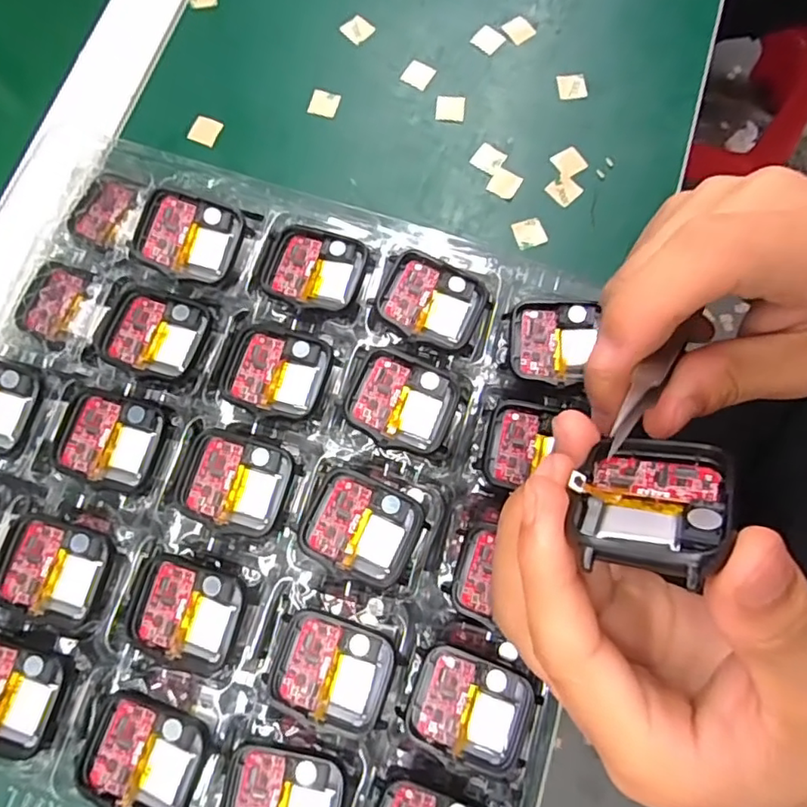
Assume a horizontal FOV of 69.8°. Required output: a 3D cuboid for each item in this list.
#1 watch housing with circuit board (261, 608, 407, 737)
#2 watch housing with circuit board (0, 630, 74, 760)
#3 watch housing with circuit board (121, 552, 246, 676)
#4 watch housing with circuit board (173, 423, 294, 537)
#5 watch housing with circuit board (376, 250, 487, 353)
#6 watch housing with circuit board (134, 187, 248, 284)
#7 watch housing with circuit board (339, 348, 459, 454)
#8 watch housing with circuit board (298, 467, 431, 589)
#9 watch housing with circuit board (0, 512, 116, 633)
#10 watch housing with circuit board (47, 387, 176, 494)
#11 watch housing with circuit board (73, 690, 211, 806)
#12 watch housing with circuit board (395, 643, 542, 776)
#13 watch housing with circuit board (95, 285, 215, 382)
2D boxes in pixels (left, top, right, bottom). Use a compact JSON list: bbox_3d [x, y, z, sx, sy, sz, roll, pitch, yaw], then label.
[{"bbox_3d":[-0.026,0.099,0.216,0.046,0.006,0.036,18,76,4],"label":"watch housing with circuit board"},{"bbox_3d":[-0.150,0.107,0.217,0.043,0.006,0.041,16,76,3],"label":"watch housing with circuit board"},{"bbox_3d":[-0.084,0.081,0.223,0.042,0.009,0.038,16,76,3],"label":"watch housing with circuit board"},{"bbox_3d":[-0.069,0.030,0.234,0.043,0.005,0.040,14,76,3],"label":"watch housing with circuit board"},{"bbox_3d":[0.013,-0.044,0.249,0.042,0.007,0.036,26,77,6],"label":"watch housing with circuit board"},{"bbox_3d":[-0.094,-0.073,0.255,0.040,0.011,0.036,21,77,5],"label":"watch housing with circuit board"},{"bbox_3d":[0.000,-0.001,0.239,0.042,0.008,0.037,21,77,5],"label":"watch housing with circuit board"},{"bbox_3d":[-0.016,0.048,0.228,0.044,0.008,0.037,24,77,5],"label":"watch housing with circuit board"},{"bbox_3d":[-0.137,0.065,0.226,0.041,0.005,0.039,18,76,4],"label":"watch housing with circuit board"},{"bbox_3d":[-0.121,0.015,0.239,0.042,0.005,0.037,18,76,4],"label":"watch housing with circuit board"},{"bbox_3d":[-0.094,0.128,0.208,0.043,0.008,0.038,21,77,5],"label":"watch housing with circuit board"},{"bbox_3d":[0.025,0.113,0.216,0.046,0.005,0.036,20,77,4],"label":"watch housing with circuit board"},{"bbox_3d":[-0.107,-0.030,0.249,0.042,0.007,0.036,16,76,3],"label":"watch housing with circuit board"}]

